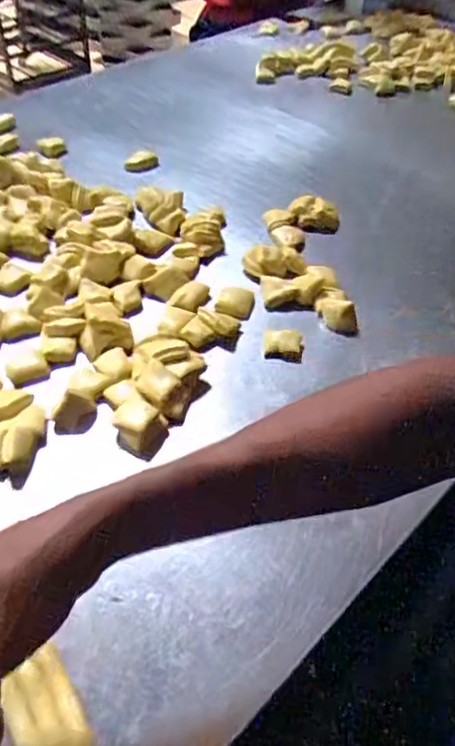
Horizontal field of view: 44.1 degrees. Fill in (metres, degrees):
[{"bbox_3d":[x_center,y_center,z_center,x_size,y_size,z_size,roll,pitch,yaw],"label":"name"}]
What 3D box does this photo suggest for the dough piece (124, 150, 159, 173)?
[{"bbox_3d":[-0.140,-0.337,0.899,0.069,0.030,0.022,2,42,33],"label":"dough piece"}]

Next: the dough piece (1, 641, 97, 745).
[{"bbox_3d":[-0.117,0.229,0.370,0.043,0.017,0.094,-20,53,-20],"label":"dough piece"}]

